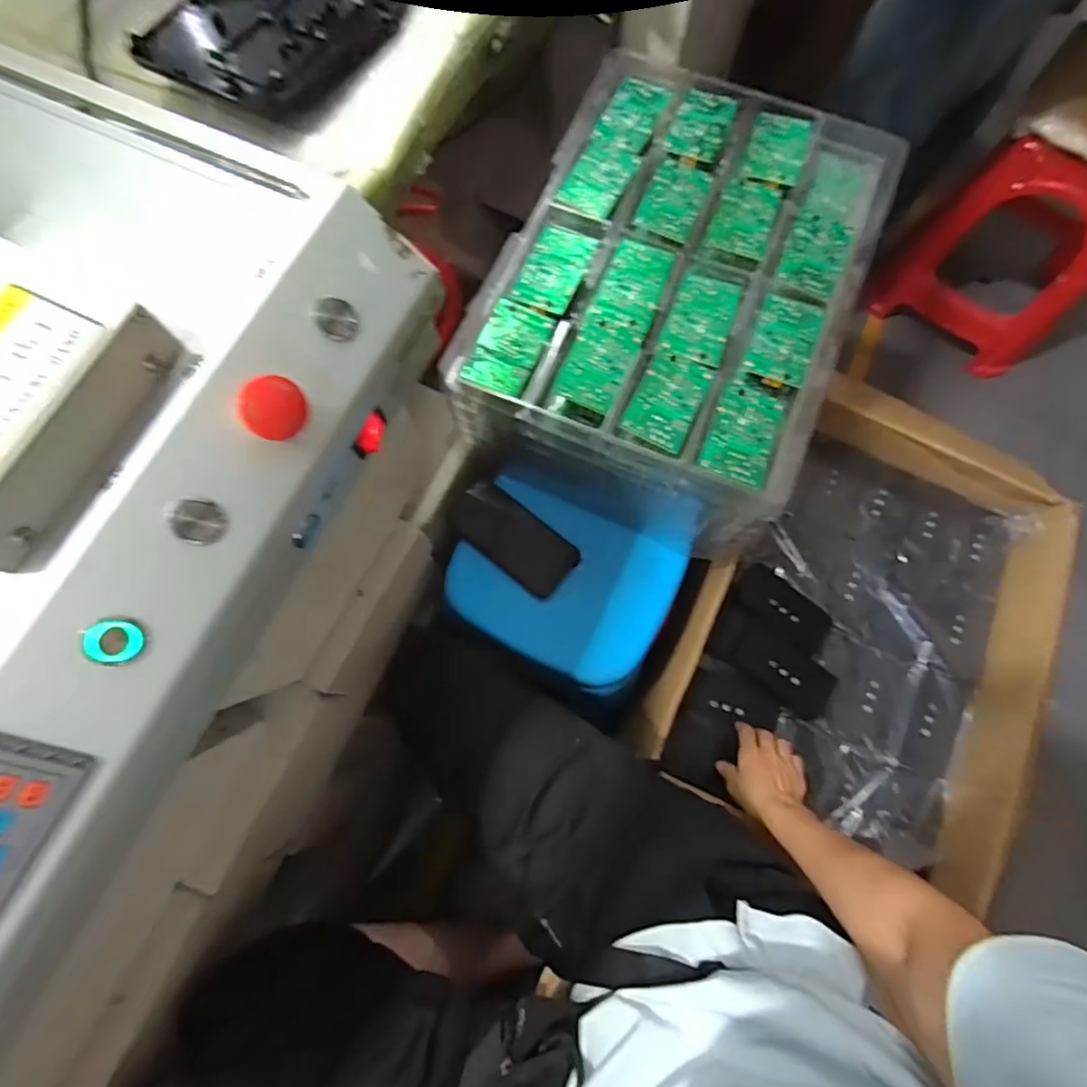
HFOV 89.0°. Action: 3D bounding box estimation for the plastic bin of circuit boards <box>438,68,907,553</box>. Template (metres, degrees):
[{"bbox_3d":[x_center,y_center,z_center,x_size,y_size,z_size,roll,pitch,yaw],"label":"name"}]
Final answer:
[{"bbox_3d":[0.157,-0.280,0.660,0.361,0.171,0.494,24,76,7],"label":"plastic bin of circuit boards"}]

